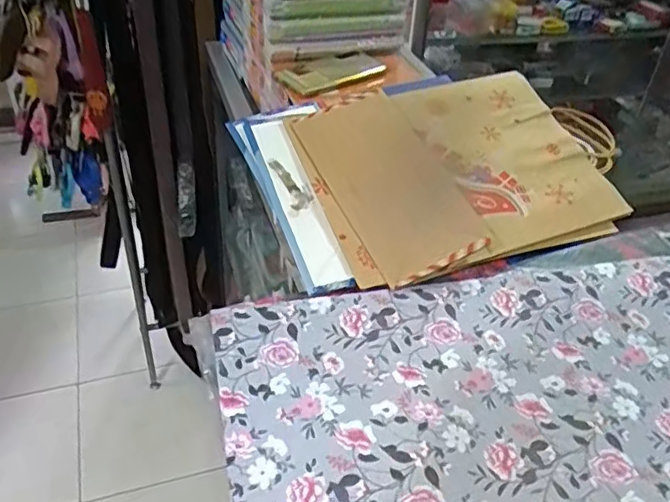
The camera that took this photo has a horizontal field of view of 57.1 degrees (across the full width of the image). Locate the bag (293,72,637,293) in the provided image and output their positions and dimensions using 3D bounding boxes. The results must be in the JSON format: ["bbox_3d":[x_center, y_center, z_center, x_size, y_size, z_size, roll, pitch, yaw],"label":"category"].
[{"bbox_3d":[0.166,-0.104,0.719,0.394,0.028,0.256,-14,59,-18],"label":"bag"}]

